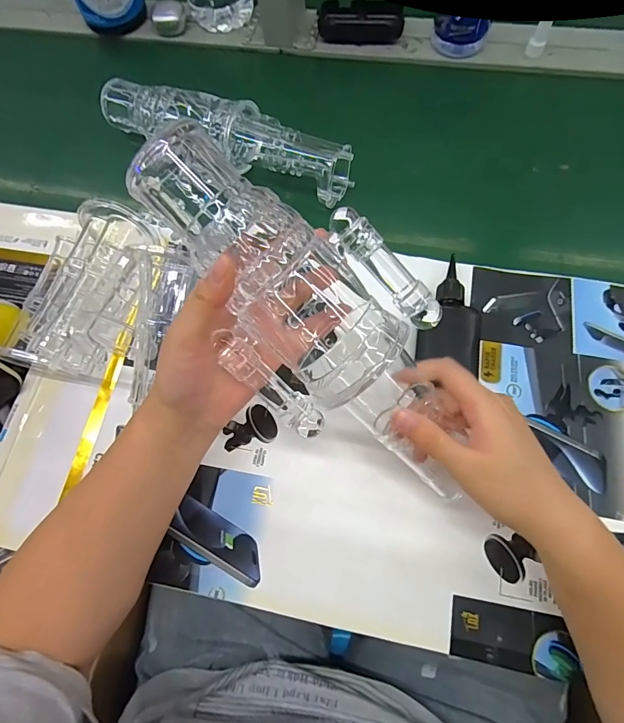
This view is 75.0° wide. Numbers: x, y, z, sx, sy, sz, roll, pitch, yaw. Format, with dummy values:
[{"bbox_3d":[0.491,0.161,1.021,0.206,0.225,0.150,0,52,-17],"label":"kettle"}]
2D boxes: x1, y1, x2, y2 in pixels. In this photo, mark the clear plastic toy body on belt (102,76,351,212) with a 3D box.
[{"bbox_3d":[-0.093,-0.250,0.452,0.284,0.060,0.074,20,73,9],"label":"clear plastic toy body on belt"}]

